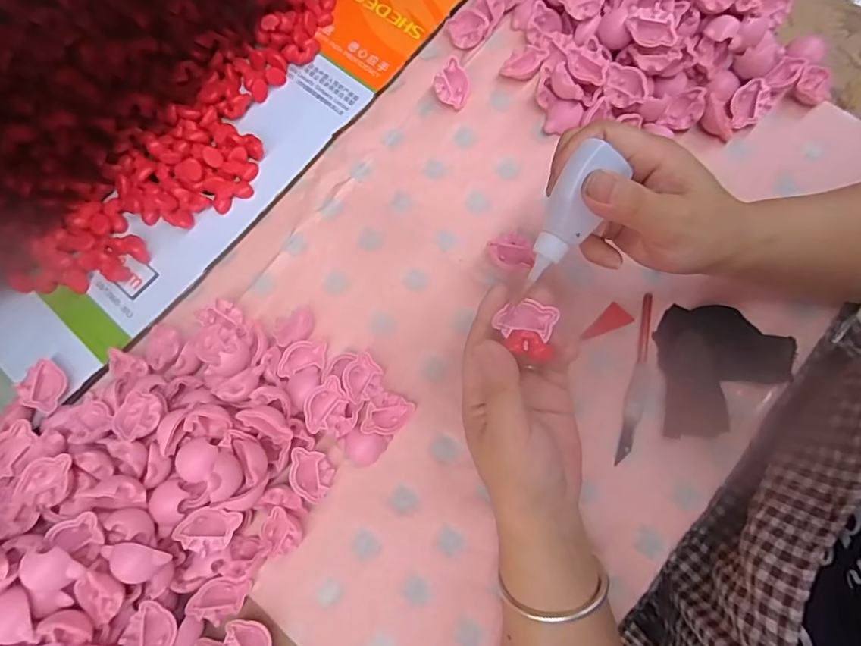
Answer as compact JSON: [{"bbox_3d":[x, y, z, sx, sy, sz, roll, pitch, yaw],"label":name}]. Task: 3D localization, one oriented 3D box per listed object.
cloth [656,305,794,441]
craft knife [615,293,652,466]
[{"bbox_3d":[0.202,0.033,0.338,0.083,0.011,0.089,4,81,3],"label":"cloth"},{"bbox_3d":[0.146,0.038,0.344,0.014,0.005,0.116,14,82,5],"label":"craft knife"}]

